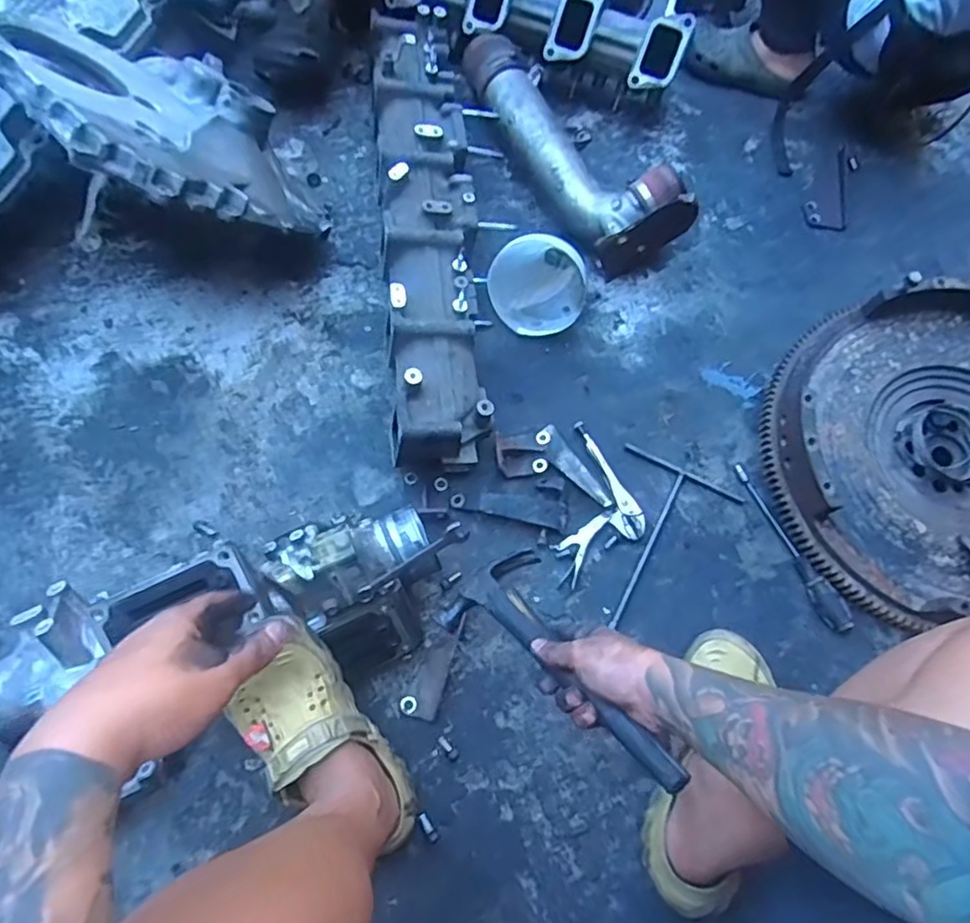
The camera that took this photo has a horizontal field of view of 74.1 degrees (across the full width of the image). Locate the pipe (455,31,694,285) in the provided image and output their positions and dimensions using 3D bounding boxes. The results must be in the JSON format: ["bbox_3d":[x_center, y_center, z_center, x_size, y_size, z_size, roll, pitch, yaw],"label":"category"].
[{"bbox_3d":[0.118,-0.529,1.085,0.131,0.148,0.515,-36,71,-14],"label":"pipe"}]

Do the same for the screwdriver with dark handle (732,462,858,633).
[{"bbox_3d":[0.417,0.112,0.877,0.035,0.033,0.252,-25,75,-9],"label":"screwdriver with dark handle"}]

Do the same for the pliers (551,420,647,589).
[{"bbox_3d":[0.169,0.067,0.918,0.119,0.025,0.240,13,68,6],"label":"pliers"}]

